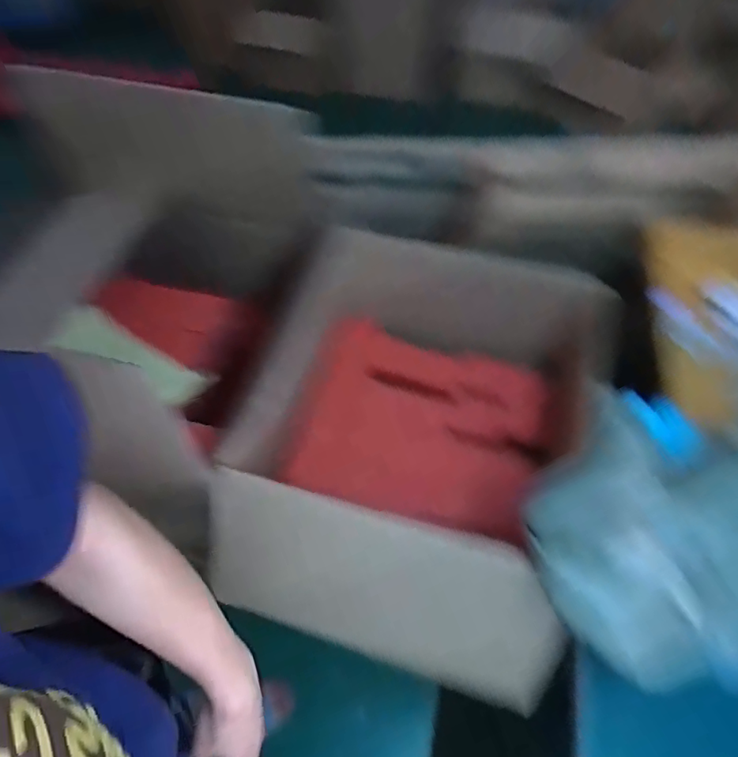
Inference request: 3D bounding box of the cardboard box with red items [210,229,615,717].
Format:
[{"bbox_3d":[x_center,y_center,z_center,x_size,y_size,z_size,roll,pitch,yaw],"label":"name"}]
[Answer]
[{"bbox_3d":[0.079,0.124,0.877,0.520,0.403,0.645,15,56,9],"label":"cardboard box with red items"}]

